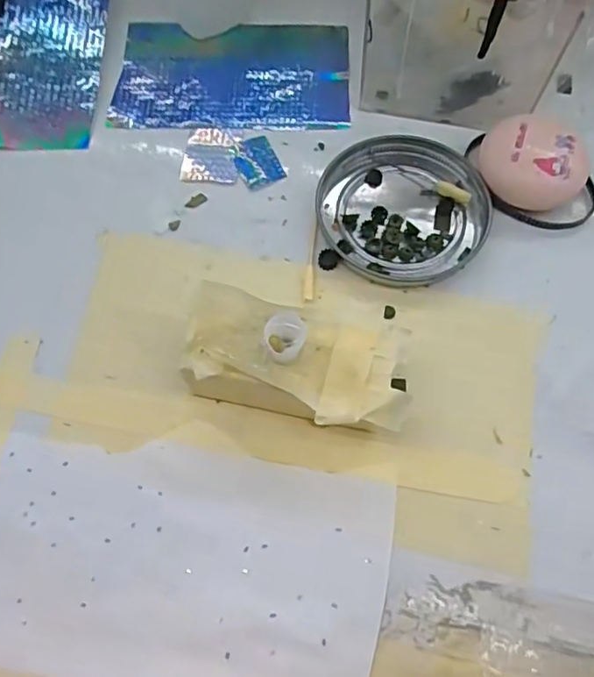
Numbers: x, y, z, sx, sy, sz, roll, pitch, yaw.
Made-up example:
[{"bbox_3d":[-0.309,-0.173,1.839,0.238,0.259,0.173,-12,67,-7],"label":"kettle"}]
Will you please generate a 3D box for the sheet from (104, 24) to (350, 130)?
[{"bbox_3d":[-0.034,-0.144,0.315,0.122,0.004,0.076,1,66,2],"label":"sheet"}]

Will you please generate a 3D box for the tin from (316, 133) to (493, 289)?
[{"bbox_3d":[0.049,-0.063,0.274,0.076,0.008,0.080,0,68,1],"label":"tin"}]

